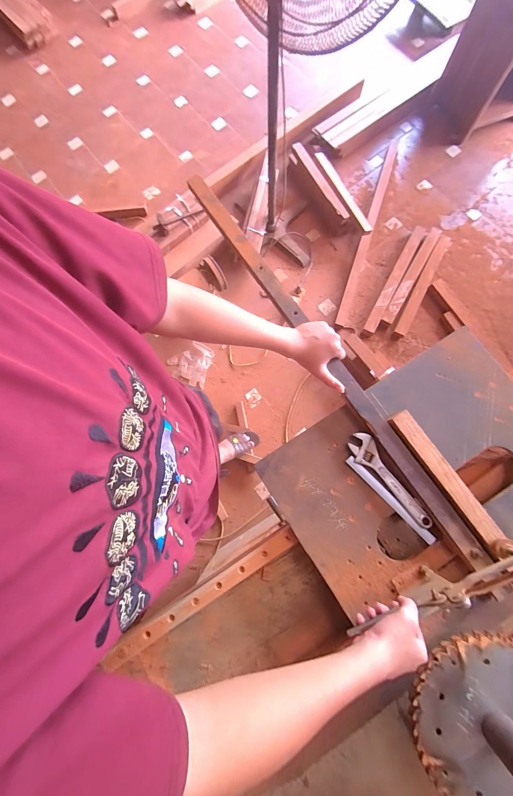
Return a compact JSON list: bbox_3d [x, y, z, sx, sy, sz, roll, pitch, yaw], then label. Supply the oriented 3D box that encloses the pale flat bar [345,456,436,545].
[{"bbox_3d":[0.238,0.182,0.524,0.198,0.005,0.018,45,96,7],"label":"pale flat bar"}]

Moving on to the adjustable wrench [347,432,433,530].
[{"bbox_3d":[0.235,0.151,0.525,0.046,0.011,0.196,-33,79,-4],"label":"adjustable wrench"}]

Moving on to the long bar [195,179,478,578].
[{"bbox_3d":[0.115,-0.100,0.572,0.042,0.026,0.895,-33,80,-7],"label":"long bar"}]

